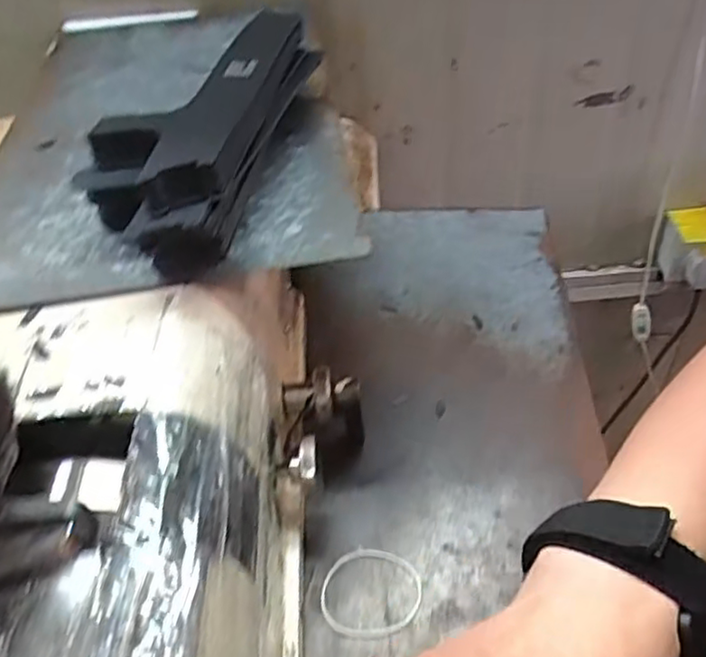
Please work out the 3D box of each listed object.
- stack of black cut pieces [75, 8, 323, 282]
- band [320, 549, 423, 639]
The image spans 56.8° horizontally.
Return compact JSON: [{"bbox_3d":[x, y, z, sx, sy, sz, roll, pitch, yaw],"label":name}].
[{"bbox_3d":[-0.090,-0.127,0.410,0.096,0.060,0.239,7,46,12],"label":"stack of black cut pieces"},{"bbox_3d":[0.010,0.145,0.359,0.054,0.004,0.050,-4,45,4],"label":"band"}]

